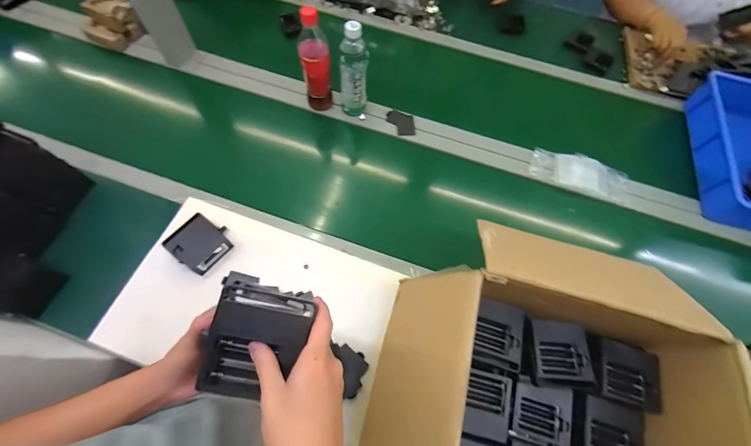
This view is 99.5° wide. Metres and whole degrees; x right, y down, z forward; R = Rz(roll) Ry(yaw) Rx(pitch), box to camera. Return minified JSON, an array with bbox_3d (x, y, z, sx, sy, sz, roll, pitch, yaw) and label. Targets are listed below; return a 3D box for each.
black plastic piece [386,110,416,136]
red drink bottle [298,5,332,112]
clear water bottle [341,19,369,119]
[{"bbox_3d":[0.065,-0.252,0.807,0.066,0.006,0.076,-5,66,-6],"label":"black plastic piece"},{"bbox_3d":[-0.136,-0.360,0.709,0.061,0.221,0.061,-5,66,-6],"label":"red drink bottle"},{"bbox_3d":[-0.050,-0.335,0.721,0.061,0.223,0.051,-5,66,-6],"label":"clear water bottle"}]

